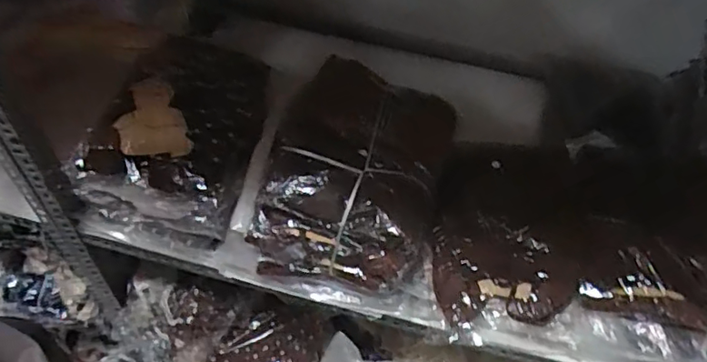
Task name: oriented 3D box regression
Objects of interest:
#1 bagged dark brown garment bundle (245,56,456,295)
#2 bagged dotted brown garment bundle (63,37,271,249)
[{"bbox_3d":[0.003,-0.011,0.818,0.251,0.141,0.295,10,51,4],"label":"bagged dark brown garment bundle"},{"bbox_3d":[-0.264,-0.064,0.881,0.245,0.139,0.266,13,52,7],"label":"bagged dotted brown garment bundle"}]

